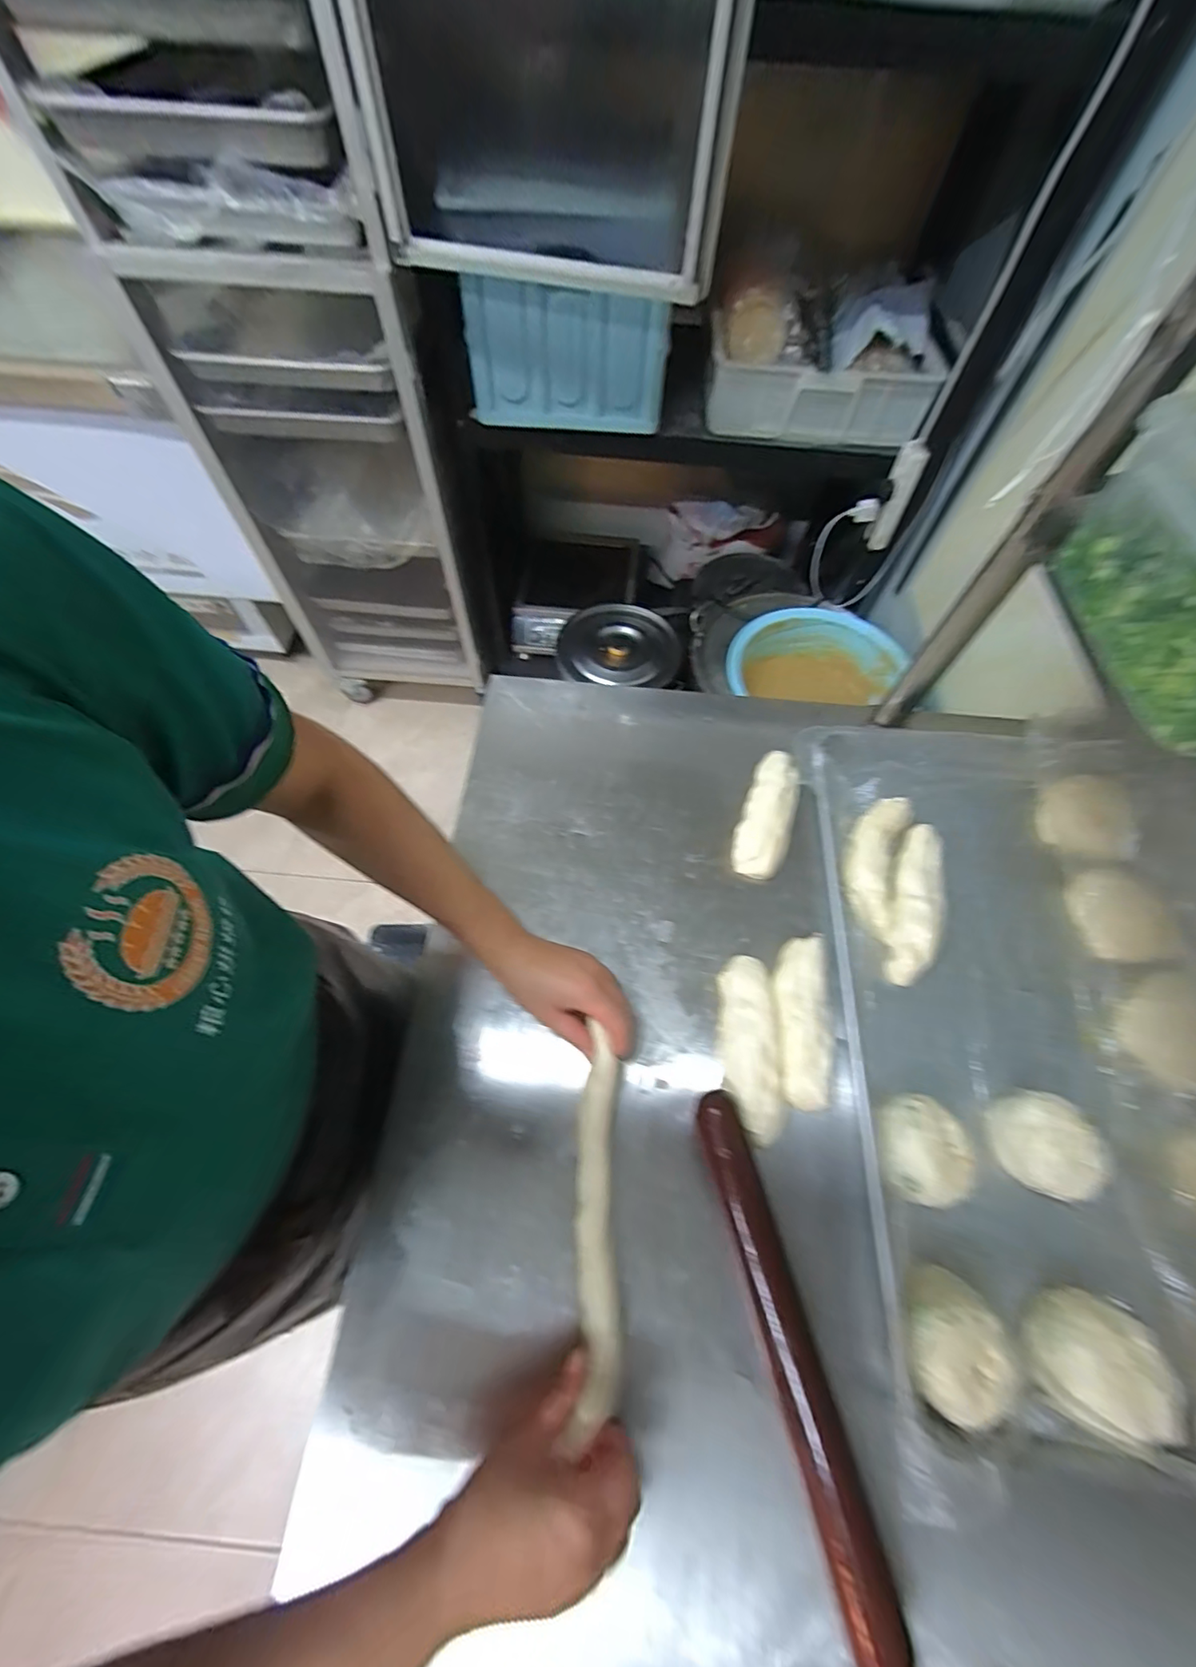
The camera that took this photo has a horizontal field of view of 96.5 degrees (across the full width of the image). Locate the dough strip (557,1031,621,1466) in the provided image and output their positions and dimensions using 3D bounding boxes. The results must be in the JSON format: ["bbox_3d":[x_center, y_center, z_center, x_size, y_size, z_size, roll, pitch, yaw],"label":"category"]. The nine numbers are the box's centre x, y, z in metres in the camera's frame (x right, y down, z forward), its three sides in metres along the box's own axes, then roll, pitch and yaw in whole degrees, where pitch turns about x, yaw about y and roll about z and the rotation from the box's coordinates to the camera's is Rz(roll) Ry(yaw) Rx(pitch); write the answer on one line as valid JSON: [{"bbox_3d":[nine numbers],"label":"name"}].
[{"bbox_3d":[0.000,0.287,0.419,0.035,0.046,0.245,1,63,-2],"label":"dough strip"}]

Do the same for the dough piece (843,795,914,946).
[{"bbox_3d":[0.297,0.027,0.574,0.059,0.025,0.160,22,66,8],"label":"dough piece"}]

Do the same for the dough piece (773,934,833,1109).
[{"bbox_3d":[0.193,0.174,0.506,0.051,0.034,0.152,6,64,1],"label":"dough piece"}]

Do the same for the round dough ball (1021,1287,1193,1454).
[{"bbox_3d":[0.359,0.383,0.390,0.078,0.054,0.077,1,64,-2],"label":"round dough ball"}]

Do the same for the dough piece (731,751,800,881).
[{"bbox_3d":[0.194,-0.024,0.606,0.056,0.031,0.155,20,65,7],"label":"dough piece"}]

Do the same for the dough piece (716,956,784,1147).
[{"bbox_3d":[0.136,0.193,0.492,0.049,0.033,0.153,2,64,-1],"label":"dough piece"}]

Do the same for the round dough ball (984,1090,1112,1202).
[{"bbox_3d":[0.371,0.261,0.450,0.074,0.054,0.073,1,64,-2],"label":"round dough ball"}]

